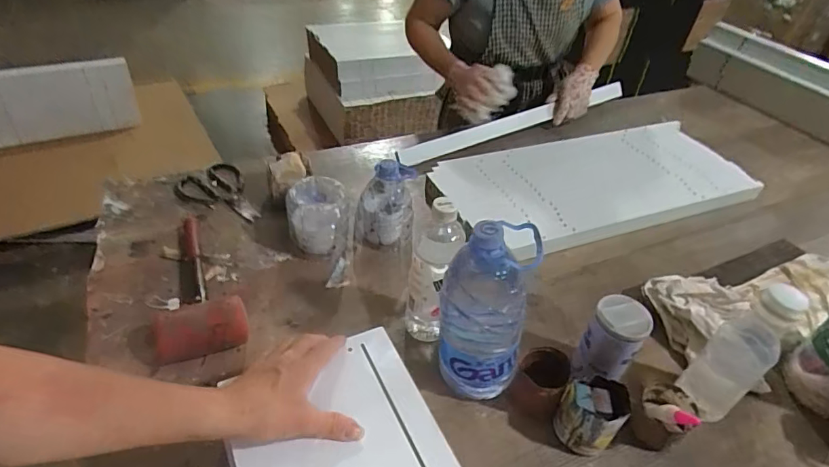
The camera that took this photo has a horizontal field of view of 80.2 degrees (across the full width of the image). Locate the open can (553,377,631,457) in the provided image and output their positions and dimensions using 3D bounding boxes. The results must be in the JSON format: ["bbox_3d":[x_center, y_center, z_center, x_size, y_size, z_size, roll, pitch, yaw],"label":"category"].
[{"bbox_3d":[0.210,0.214,0.588,0.068,0.087,0.074,3,40,-3],"label":"open can"}]

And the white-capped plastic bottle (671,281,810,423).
[{"bbox_3d":[0.388,0.148,0.589,0.061,0.208,0.063,3,40,-3],"label":"white-capped plastic bottle"}]

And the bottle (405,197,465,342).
[{"bbox_3d":[0.022,0.055,0.638,0.059,0.217,0.063,8,40,4],"label":"bottle"}]

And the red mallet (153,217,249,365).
[{"bbox_3d":[-0.321,0.062,0.699,0.113,0.067,0.269,-15,45,-23],"label":"red mallet"}]

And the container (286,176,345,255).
[{"bbox_3d":[-0.157,-0.025,0.787,0.089,0.097,0.094,-6,42,-13],"label":"container"}]

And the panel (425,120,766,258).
[{"bbox_3d":[0.375,-0.112,0.998,0.654,0.040,0.283,-13,44,-21],"label":"panel"}]

